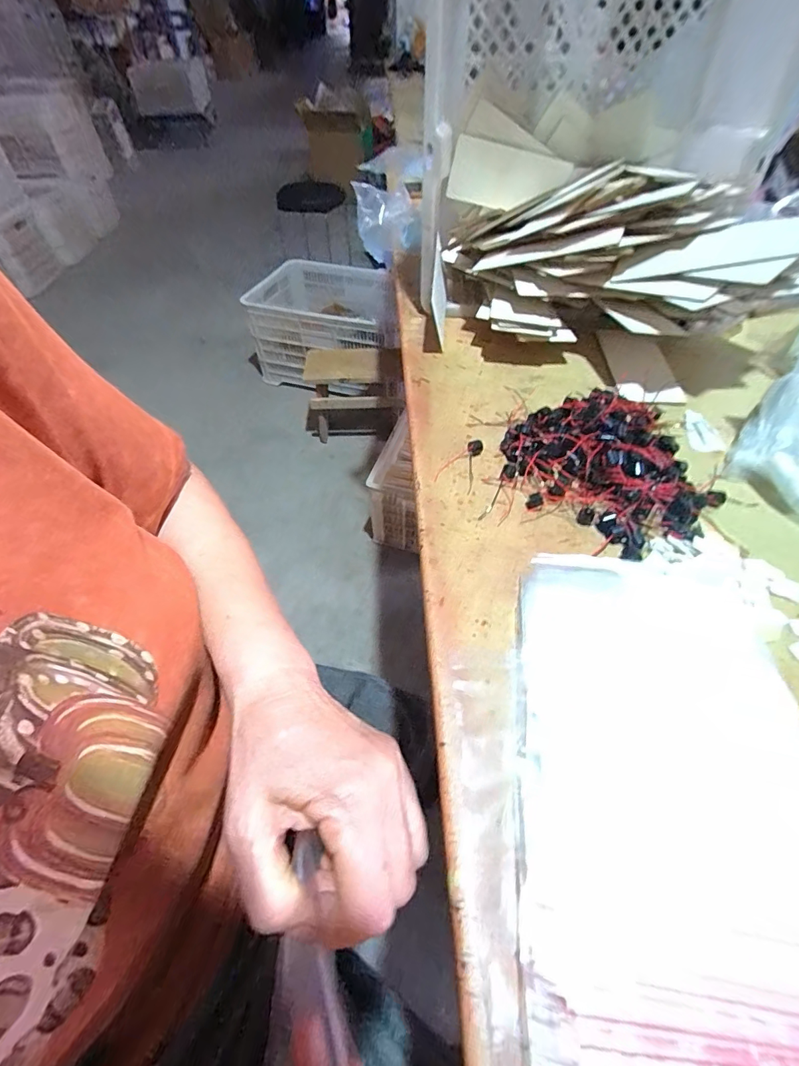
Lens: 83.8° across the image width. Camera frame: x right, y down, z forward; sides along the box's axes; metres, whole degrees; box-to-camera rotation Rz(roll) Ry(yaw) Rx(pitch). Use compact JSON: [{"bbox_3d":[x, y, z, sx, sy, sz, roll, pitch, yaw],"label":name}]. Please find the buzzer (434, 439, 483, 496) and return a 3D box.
[{"bbox_3d":[0.055,-0.062,0.390,0.033,0.008,0.062,19,53,15],"label":"buzzer"}]

